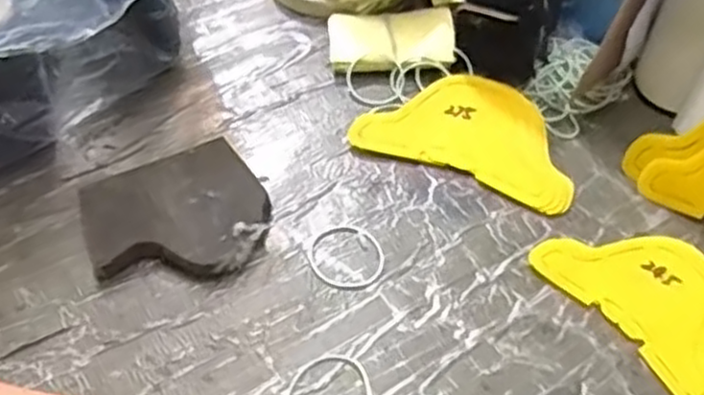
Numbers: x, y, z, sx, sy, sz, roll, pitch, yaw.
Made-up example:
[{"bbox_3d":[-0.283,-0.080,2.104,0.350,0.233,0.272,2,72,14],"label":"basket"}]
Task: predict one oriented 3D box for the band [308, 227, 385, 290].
[{"bbox_3d":[-0.003,0.037,0.465,0.046,0.004,0.047,0,52,1],"label":"band"}]

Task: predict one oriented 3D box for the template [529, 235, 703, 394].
[{"bbox_3d":[0.182,0.057,0.449,0.086,0.005,0.126,-32,58,-22],"label":"template"}]

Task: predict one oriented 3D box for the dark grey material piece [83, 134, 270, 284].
[{"bbox_3d":[-0.108,0.013,0.464,0.106,0.022,0.089,-20,54,-14],"label":"dark grey material piece"}]

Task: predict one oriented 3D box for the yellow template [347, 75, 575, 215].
[{"bbox_3d":[0.085,-0.048,0.525,0.150,0.013,0.087,19,54,15],"label":"yellow template"}]

